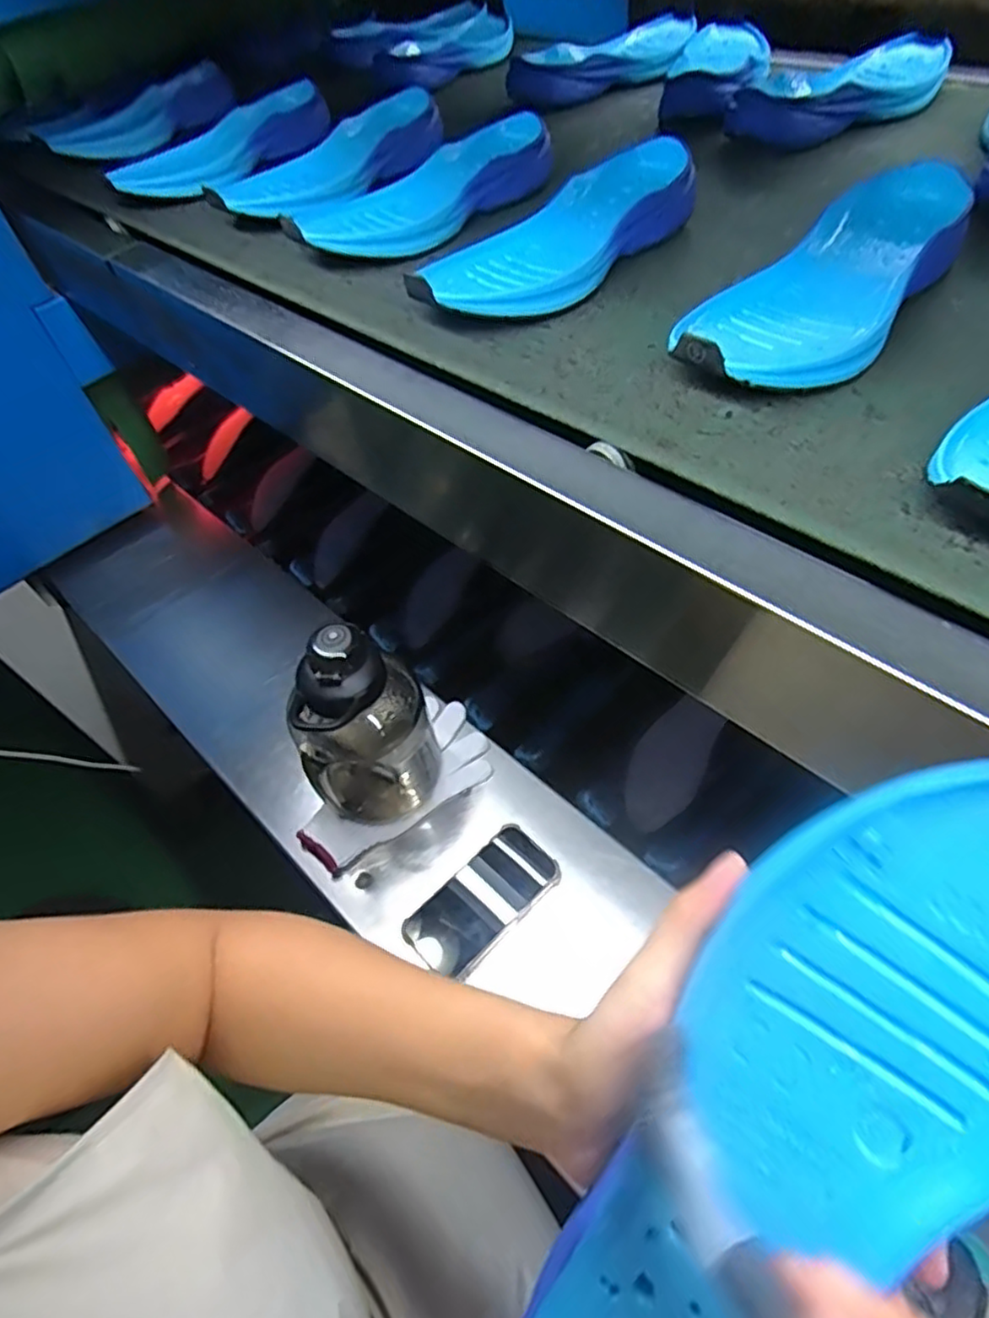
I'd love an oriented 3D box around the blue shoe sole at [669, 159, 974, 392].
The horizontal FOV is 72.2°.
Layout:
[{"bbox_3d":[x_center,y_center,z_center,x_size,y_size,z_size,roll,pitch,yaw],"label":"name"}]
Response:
[{"bbox_3d":[0.219,-0.240,0.435,0.095,0.051,0.265,36,64,28],"label":"blue shoe sole"}]

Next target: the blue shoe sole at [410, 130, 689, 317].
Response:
[{"bbox_3d":[0.053,-0.323,0.519,0.101,0.044,0.268,34,64,28],"label":"blue shoe sole"}]

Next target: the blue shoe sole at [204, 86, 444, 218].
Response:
[{"bbox_3d":[-0.152,-0.471,0.640,0.104,0.043,0.249,34,64,28],"label":"blue shoe sole"}]

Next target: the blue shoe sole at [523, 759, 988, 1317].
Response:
[{"bbox_3d":[0.088,0.142,0.198,0.093,0.027,0.255,35,95,28],"label":"blue shoe sole"}]

